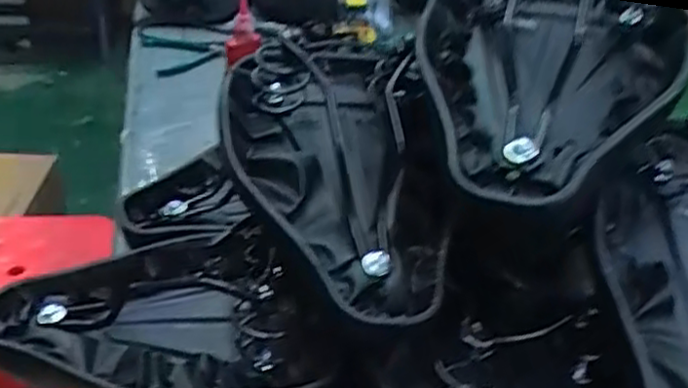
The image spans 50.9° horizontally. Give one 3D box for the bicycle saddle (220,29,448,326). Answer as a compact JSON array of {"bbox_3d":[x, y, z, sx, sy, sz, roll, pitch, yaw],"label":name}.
[{"bbox_3d":[-0.013,-0.035,0.523,0.138,0.106,0.248,-2,33,-11],"label":"bicycle saddle"}]

